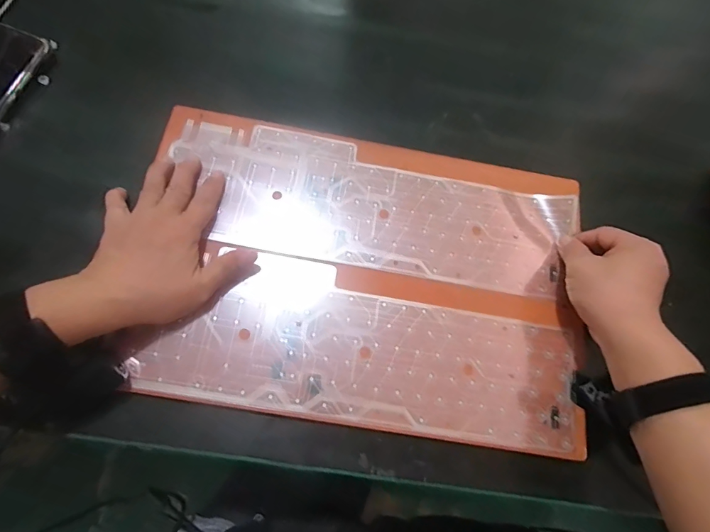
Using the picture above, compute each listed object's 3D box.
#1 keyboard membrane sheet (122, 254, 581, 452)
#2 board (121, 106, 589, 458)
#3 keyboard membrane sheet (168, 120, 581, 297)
[{"bbox_3d":[0.012,0.070,0.361,0.375,0.007,0.123,9,74,-3],"label":"keyboard membrane sheet"},{"bbox_3d":[0.016,0.004,0.380,0.394,0.025,0.274,9,74,1],"label":"board"},{"bbox_3d":[0.018,-0.054,0.397,0.384,0.009,0.123,13,74,-1],"label":"keyboard membrane sheet"}]

